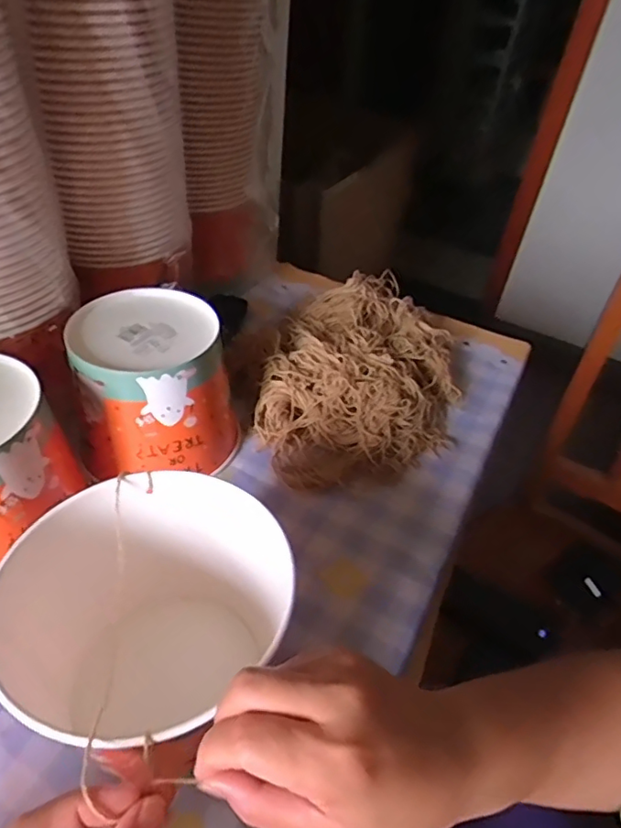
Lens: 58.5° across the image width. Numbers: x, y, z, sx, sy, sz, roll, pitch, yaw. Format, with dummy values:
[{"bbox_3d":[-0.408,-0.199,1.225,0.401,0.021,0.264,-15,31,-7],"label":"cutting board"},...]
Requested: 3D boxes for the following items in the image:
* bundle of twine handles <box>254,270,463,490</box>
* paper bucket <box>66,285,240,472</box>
[{"bbox_3d":[0.068,-0.050,0.634,0.204,0.072,0.334,13,43,7],"label":"bundle of twine handles"},{"bbox_3d":[-0.140,-0.025,0.527,0.139,0.131,0.130,3,42,-3],"label":"paper bucket"}]

